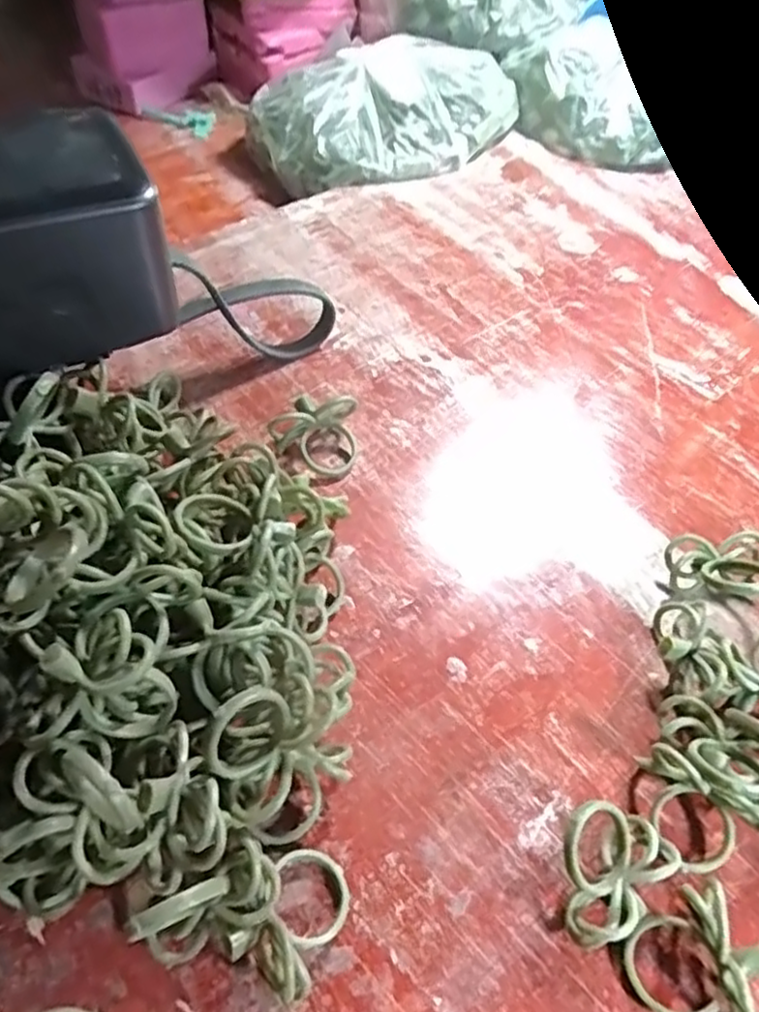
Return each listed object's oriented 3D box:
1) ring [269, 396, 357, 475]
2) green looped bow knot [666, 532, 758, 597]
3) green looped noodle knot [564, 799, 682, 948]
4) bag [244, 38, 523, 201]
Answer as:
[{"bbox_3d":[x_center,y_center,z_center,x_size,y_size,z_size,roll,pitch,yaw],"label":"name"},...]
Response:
[{"bbox_3d":[-0.024,-0.028,0.255,0.031,0.021,0.025,2,55,-4],"label":"ring"},{"bbox_3d":[0.118,0.021,0.238,0.037,0.017,0.017,2,55,-4],"label":"green looped bow knot"},{"bbox_3d":[0.057,0.093,0.176,0.033,0.024,0.025,-34,64,-25],"label":"green looped noodle knot"},{"bbox_3d":[0.008,-0.226,0.387,0.151,0.041,0.087,-18,58,-17],"label":"bag"}]

